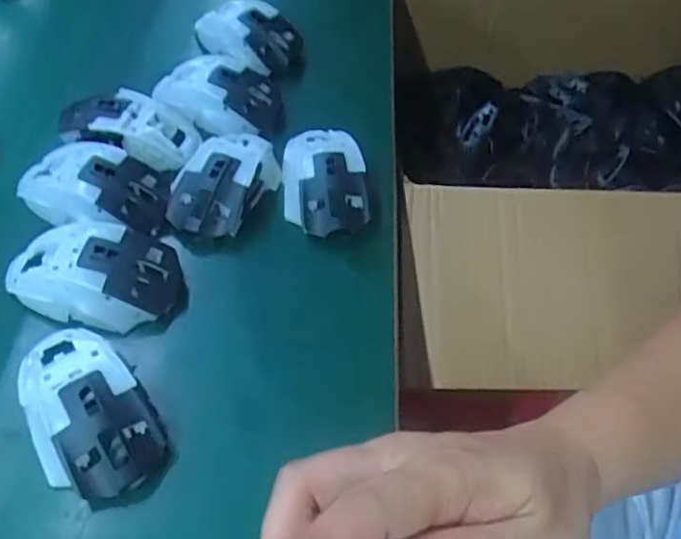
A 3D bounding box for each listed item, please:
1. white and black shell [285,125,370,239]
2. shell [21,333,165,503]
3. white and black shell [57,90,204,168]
[{"bbox_3d":[-0.012,-0.076,0.492,0.067,0.035,0.118,-2,53,-6],"label":"white and black shell"},{"bbox_3d":[-0.154,0.079,0.363,0.067,0.036,0.120,-29,60,-25],"label":"shell"},{"bbox_3d":[-0.180,-0.121,0.516,0.117,0.035,0.067,12,52,4],"label":"white and black shell"}]

